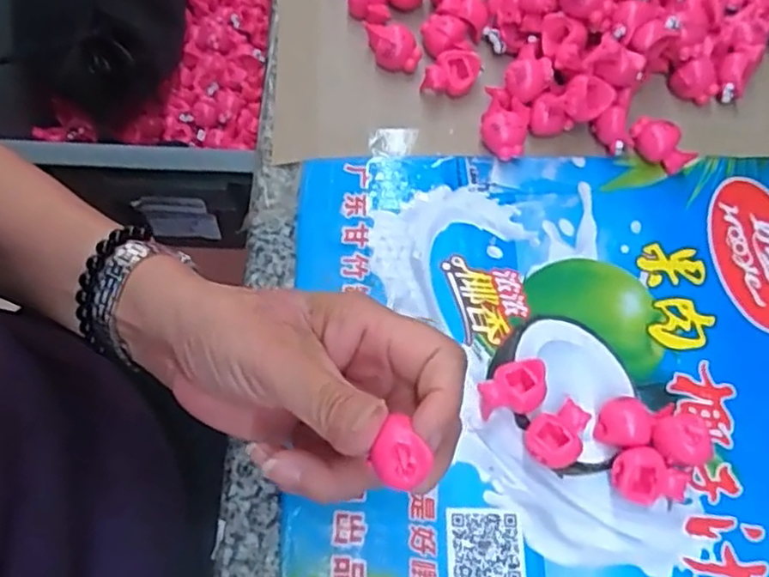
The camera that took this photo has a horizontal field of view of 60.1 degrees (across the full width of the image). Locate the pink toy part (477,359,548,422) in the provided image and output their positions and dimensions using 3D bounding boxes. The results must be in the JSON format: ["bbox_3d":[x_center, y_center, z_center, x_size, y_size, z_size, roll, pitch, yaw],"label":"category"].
[{"bbox_3d":[0.062,0.050,0.323,0.032,0.020,0.023,-11,67,-7],"label":"pink toy part"}]

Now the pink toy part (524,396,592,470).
[{"bbox_3d":[0.081,0.070,0.316,0.024,0.019,0.032,36,70,13],"label":"pink toy part"}]

